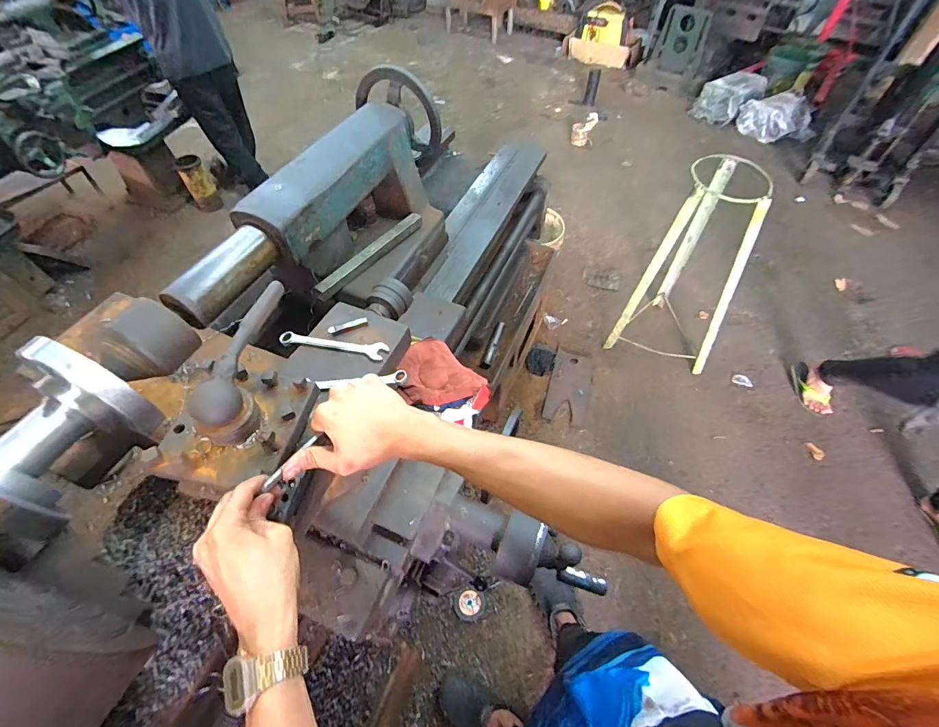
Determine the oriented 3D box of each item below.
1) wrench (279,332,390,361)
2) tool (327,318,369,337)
[{"bbox_3d":[-0.208,-0.030,0.637,0.168,0.005,0.031,9,55,6],"label":"wrench"},{"bbox_3d":[-0.189,-0.057,0.651,0.060,0.011,0.013,-18,57,-13],"label":"tool"}]

